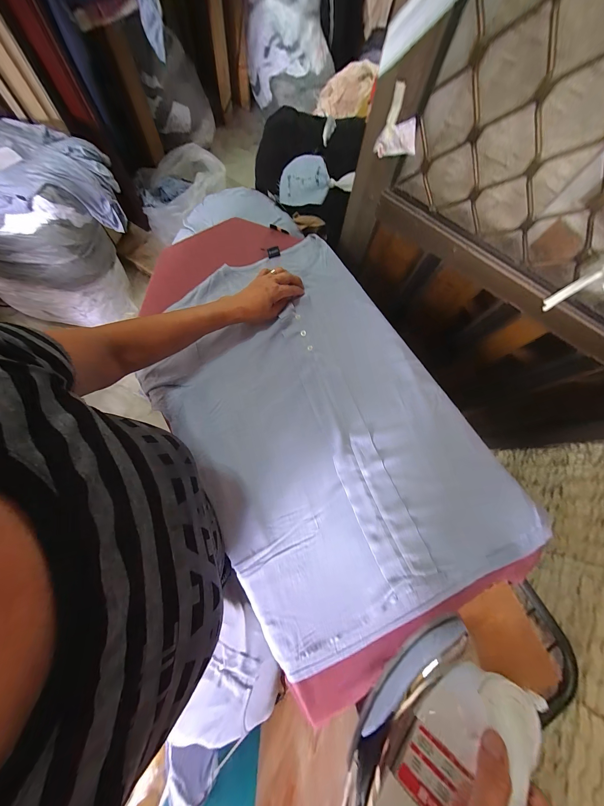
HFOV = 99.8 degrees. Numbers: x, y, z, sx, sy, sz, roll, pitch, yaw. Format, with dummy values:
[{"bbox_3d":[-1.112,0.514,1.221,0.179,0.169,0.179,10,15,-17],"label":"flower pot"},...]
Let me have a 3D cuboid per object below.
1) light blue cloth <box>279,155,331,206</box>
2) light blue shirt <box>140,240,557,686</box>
[{"bbox_3d":[0.002,-0.647,0.746,0.159,0.107,0.027,16,46,22],"label":"light blue cloth"},{"bbox_3d":[0.027,0.025,0.450,0.458,0.019,0.670,-30,78,-8],"label":"light blue shirt"}]

